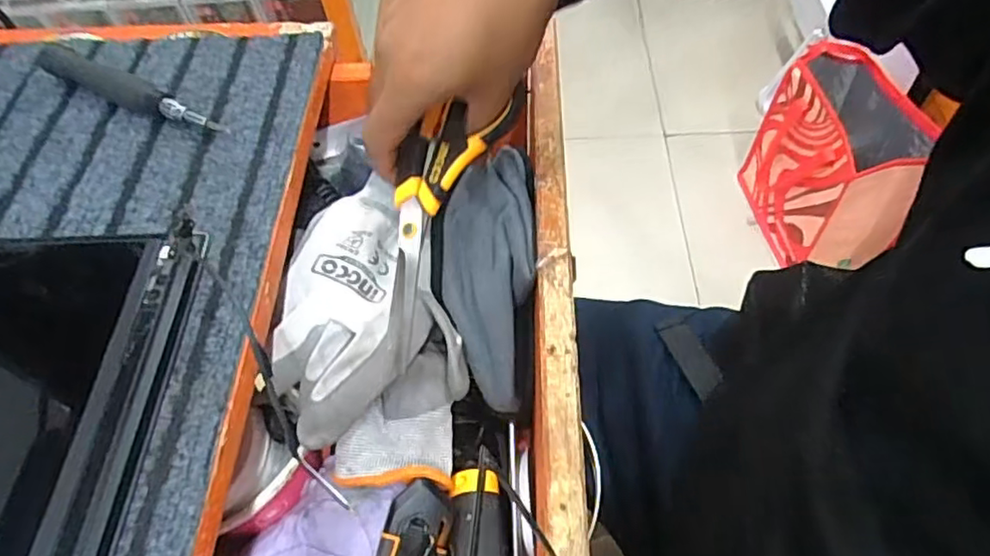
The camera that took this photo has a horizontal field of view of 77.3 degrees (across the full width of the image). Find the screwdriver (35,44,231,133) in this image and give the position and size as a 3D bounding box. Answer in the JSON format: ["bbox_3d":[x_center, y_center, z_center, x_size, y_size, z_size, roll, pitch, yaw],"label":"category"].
[{"bbox_3d":[-0.232,-0.119,0.393,0.142,0.019,0.020,23,60,16],"label":"screwdriver"}]

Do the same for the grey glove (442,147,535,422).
[{"bbox_3d":[-0.004,0.002,0.378,0.063,0.050,0.157,-3,85,0],"label":"grey glove"}]

